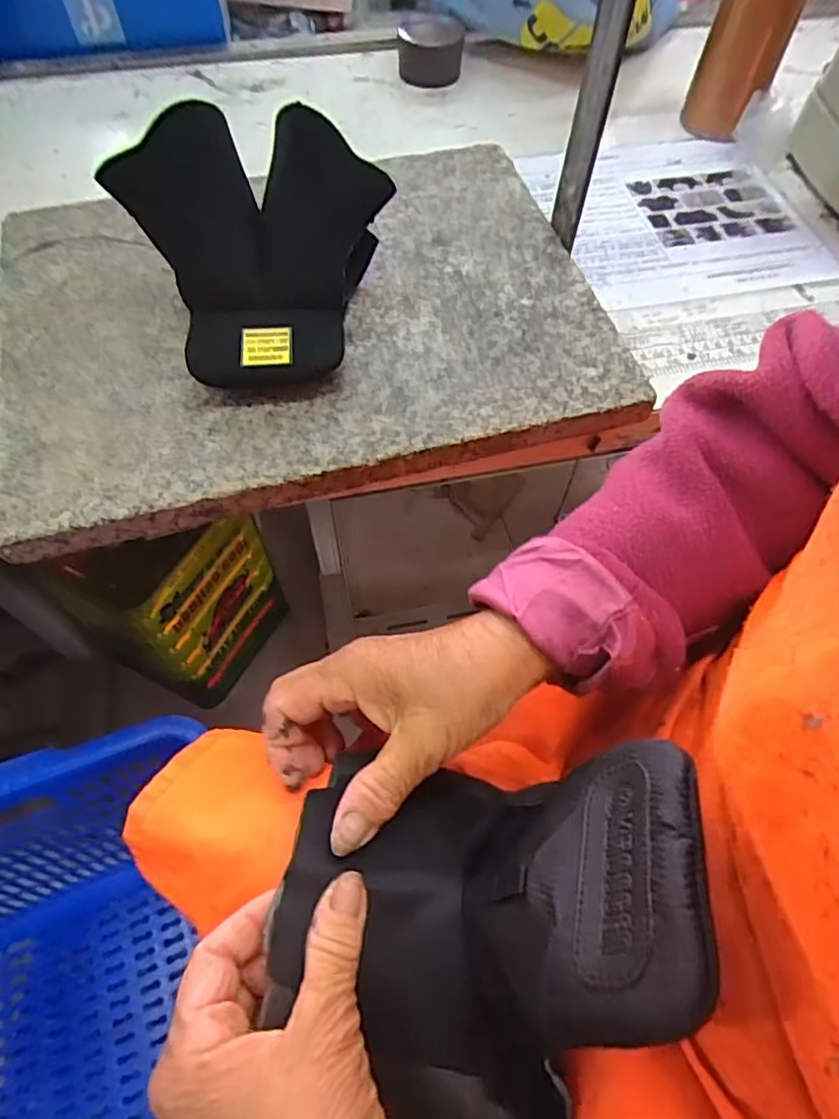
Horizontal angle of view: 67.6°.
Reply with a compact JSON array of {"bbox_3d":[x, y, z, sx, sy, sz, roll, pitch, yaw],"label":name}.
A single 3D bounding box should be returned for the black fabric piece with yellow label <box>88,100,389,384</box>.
[{"bbox_3d":[-0.096,-0.209,0.399,0.161,0.077,0.186,-26,60,-16],"label":"black fabric piece with yellow label"}]

